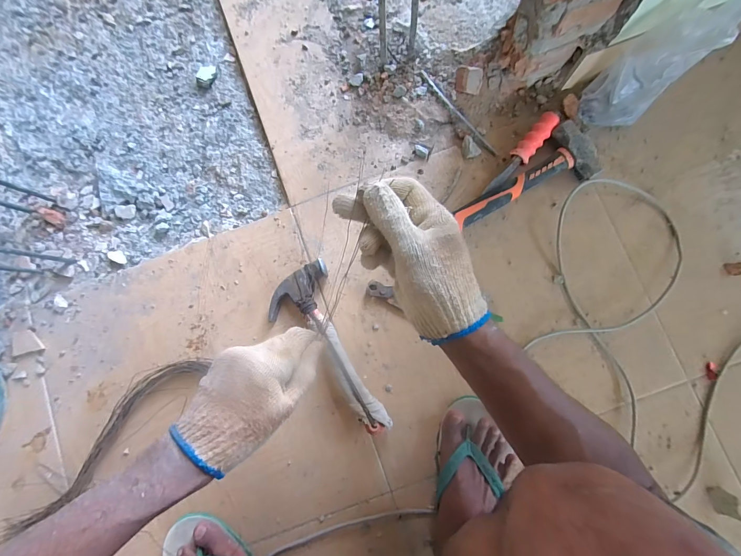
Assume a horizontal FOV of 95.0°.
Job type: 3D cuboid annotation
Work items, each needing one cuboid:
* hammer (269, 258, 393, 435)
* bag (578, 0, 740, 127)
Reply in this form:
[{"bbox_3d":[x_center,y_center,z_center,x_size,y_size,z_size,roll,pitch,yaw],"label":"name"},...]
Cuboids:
[{"bbox_3d":[-0.077,0.121,0.552,0.118,0.042,0.287,-24,82,1],"label":"hammer"},{"bbox_3d":[0.416,-0.310,0.490,0.078,0.232,0.083,-21,82,-23],"label":"bag"}]

